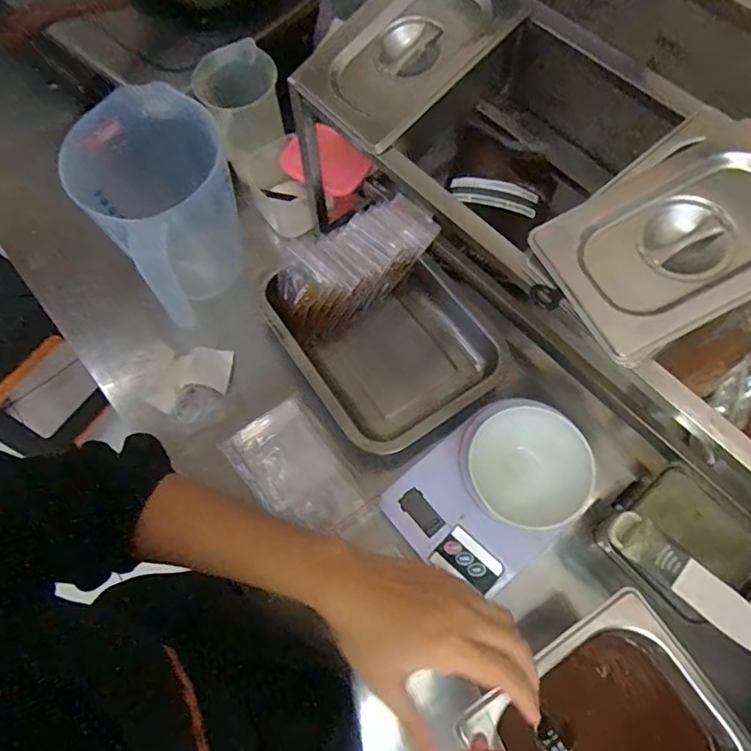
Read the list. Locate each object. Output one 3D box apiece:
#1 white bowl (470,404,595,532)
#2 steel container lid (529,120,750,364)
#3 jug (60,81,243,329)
[{"bbox_3d":[0.147,0.092,0.509,0.099,0.053,0.106,-29,69,-10],"label":"white bowl"},{"bbox_3d":[0.215,-0.097,0.365,0.185,0.022,0.114,-28,70,1],"label":"steel container lid"},{"bbox_3d":[-0.218,-0.162,0.587,0.147,0.179,0.208,-16,67,-5],"label":"jug"}]

